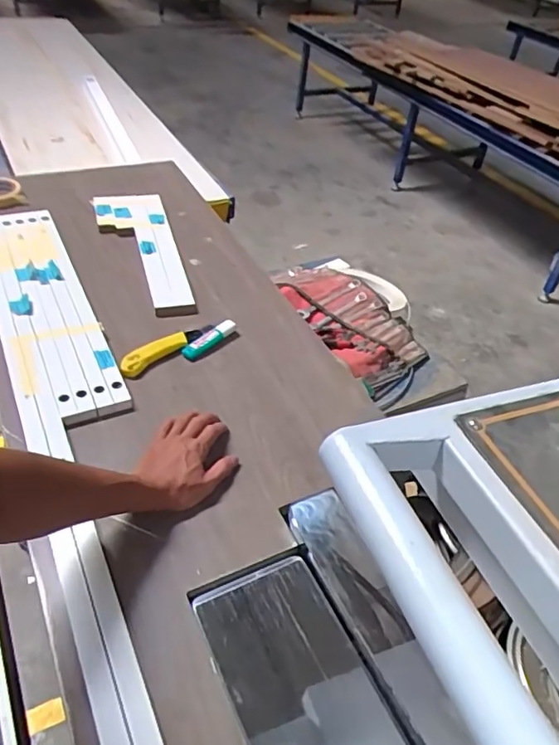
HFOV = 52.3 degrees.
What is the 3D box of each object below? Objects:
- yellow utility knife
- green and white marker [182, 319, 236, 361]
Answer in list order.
[{"bbox_3d":[-0.171,-0.042,0.872,0.028,0.018,0.165,36,50,28],"label":"yellow utility knife"},{"bbox_3d":[-0.111,-0.055,0.902,0.023,0.020,0.104,33,48,25],"label":"green and white marker"}]

